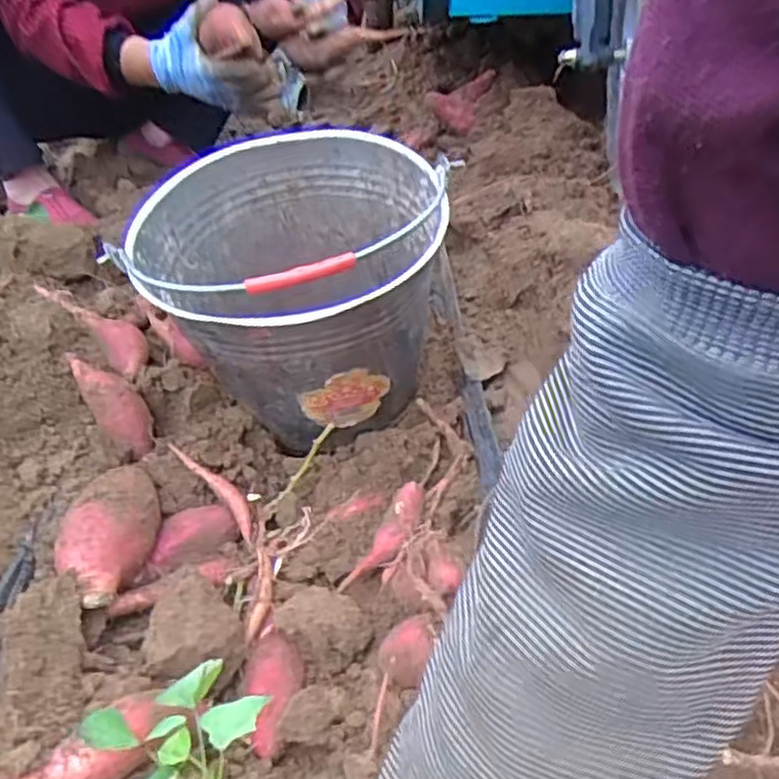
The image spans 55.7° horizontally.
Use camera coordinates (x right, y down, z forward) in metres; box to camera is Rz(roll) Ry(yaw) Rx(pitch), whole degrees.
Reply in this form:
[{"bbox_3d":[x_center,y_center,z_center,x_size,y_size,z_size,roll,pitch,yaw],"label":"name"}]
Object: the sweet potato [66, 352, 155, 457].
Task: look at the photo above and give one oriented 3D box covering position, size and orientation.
[{"bbox_3d":[-0.300,0.009,0.796,0.052,0.040,0.138,-32,67,-36],"label":"sweet potato"}]

